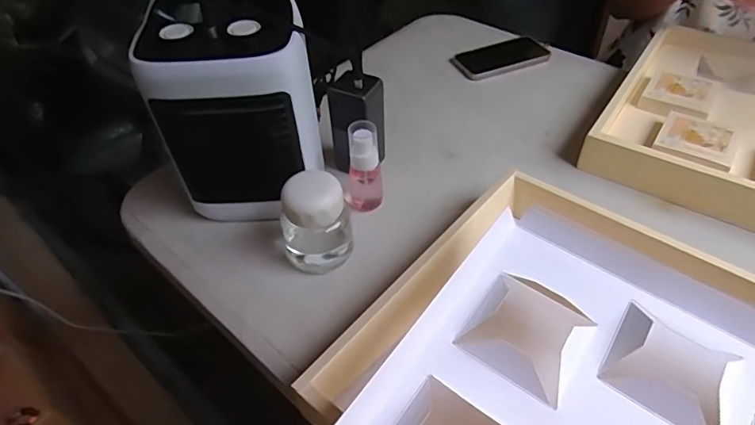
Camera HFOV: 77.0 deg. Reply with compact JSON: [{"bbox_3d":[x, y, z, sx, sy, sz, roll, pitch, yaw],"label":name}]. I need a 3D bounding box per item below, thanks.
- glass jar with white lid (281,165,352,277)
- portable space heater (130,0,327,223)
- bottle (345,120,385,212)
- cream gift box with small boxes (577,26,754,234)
[{"bbox_3d":[-0.071,0.006,0.525,0.076,0.109,0.080,-14,48,-9],"label":"glass jar with white lid"},{"bbox_3d":[-0.151,-0.118,0.532,0.166,0.229,0.131,-6,47,-2],"label":"portable space heater"},{"bbox_3d":[-0.017,-0.049,0.567,0.044,0.121,0.033,-3,47,1],"label":"bottle"},{"bbox_3d":[0.518,-0.125,0.637,0.344,0.056,0.385,28,54,26],"label":"cream gift box with small boxes"}]

